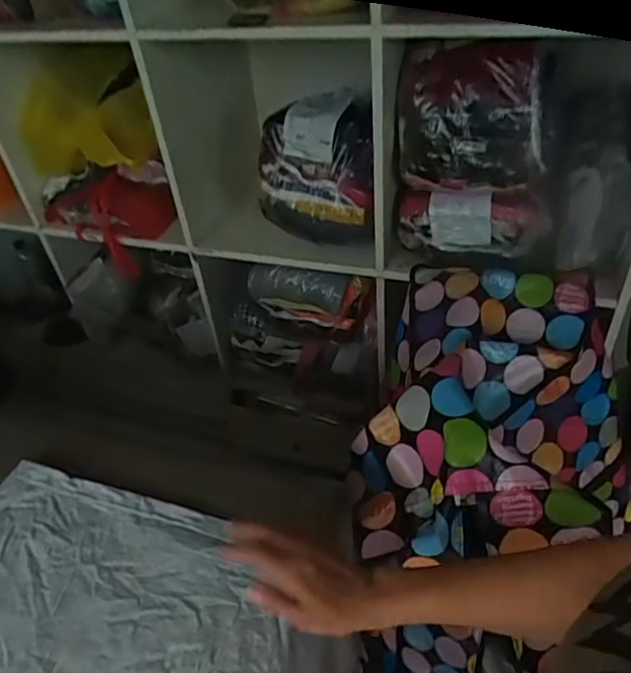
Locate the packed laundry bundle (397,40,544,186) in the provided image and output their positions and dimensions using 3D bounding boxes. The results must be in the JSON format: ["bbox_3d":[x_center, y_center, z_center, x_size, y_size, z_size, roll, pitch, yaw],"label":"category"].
[{"bbox_3d":[0.265,-0.392,0.969,0.231,0.216,0.189,2,41,9],"label":"packed laundry bundle"}]

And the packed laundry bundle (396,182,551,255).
[{"bbox_3d":[0.289,-0.238,1.042,0.259,0.119,0.111,7,42,15],"label":"packed laundry bundle"}]

